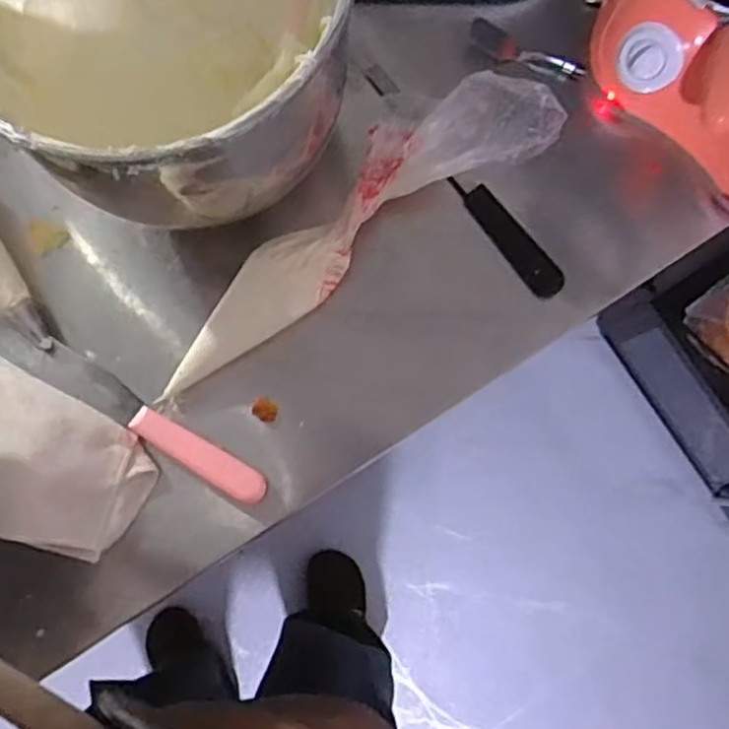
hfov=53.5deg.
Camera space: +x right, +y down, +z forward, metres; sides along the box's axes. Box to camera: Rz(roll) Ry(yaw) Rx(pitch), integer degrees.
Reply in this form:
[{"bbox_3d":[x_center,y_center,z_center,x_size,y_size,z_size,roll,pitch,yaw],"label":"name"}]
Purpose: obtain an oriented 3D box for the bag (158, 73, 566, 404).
[{"bbox_3d":[-0.020,-0.103,0.526,0.342,0.057,0.081,-34,84,-4],"label":"bag"}]

